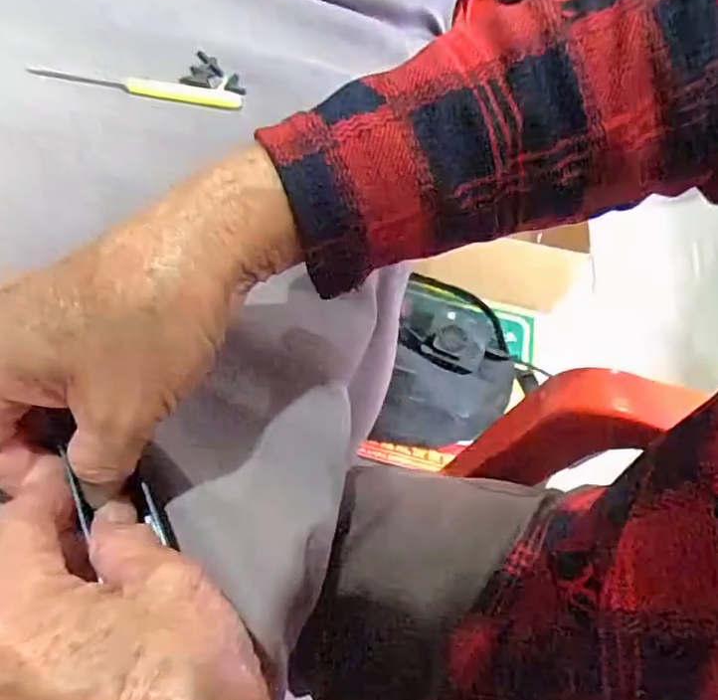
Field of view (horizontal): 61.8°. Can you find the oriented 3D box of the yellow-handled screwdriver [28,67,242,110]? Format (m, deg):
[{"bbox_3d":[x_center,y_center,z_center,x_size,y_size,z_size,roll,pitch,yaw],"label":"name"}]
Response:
[{"bbox_3d":[-0.128,-0.154,0.349,0.114,0.012,0.013,8,60,-7],"label":"yellow-handled screwdriver"}]

